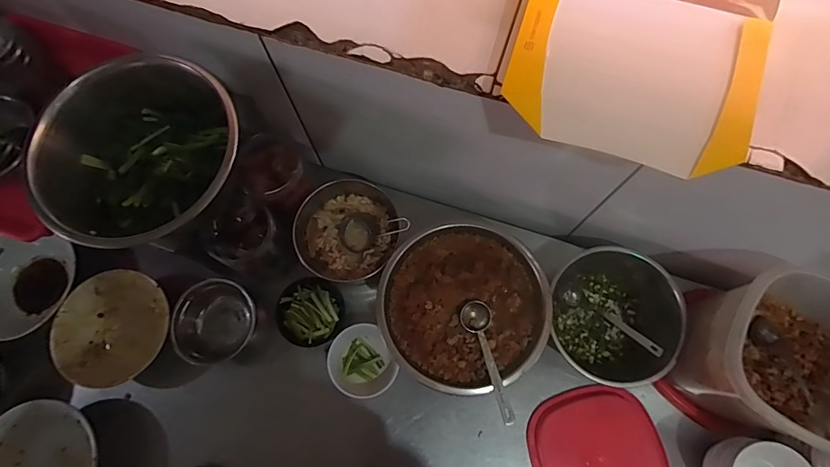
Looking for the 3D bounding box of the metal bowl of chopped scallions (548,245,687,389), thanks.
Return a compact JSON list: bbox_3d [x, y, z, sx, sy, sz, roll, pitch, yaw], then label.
[{"bbox_3d":[0.267,0.111,0.596,0.164,0.083,0.173,0,73,1],"label":"metal bowl of chopped scallions"}]

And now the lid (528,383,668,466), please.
[{"bbox_3d":[0.239,0.291,0.584,0.159,0.022,0.166,-15,73,-4],"label":"lid"}]

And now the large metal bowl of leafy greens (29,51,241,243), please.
[{"bbox_3d":[-0.290,-0.079,0.491,0.205,0.090,0.200,32,76,10],"label":"large metal bowl of leafy greens"}]

